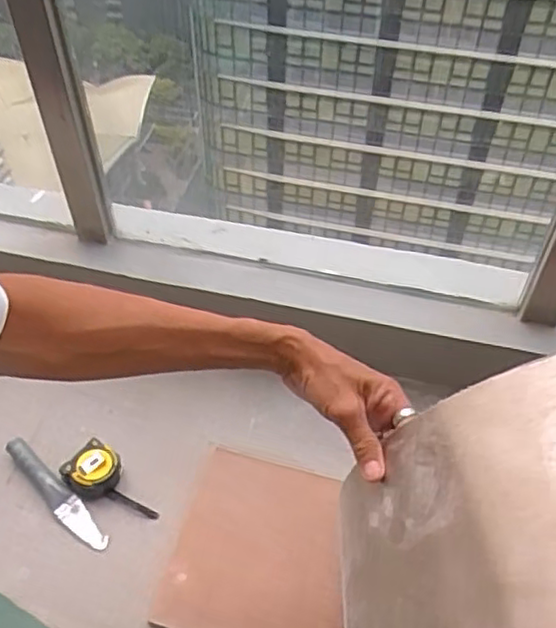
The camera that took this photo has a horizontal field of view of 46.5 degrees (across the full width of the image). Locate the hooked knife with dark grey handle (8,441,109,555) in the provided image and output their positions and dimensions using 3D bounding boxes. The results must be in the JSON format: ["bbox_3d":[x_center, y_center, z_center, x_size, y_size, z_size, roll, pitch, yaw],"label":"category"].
[{"bbox_3d":[-0.303,0.242,0.877,0.212,0.016,0.032,35,56,27],"label":"hooked knife with dark grey handle"}]

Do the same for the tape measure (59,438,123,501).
[{"bbox_3d":[-0.250,0.211,0.882,0.068,0.041,0.070,1,48,-1],"label":"tape measure"}]

